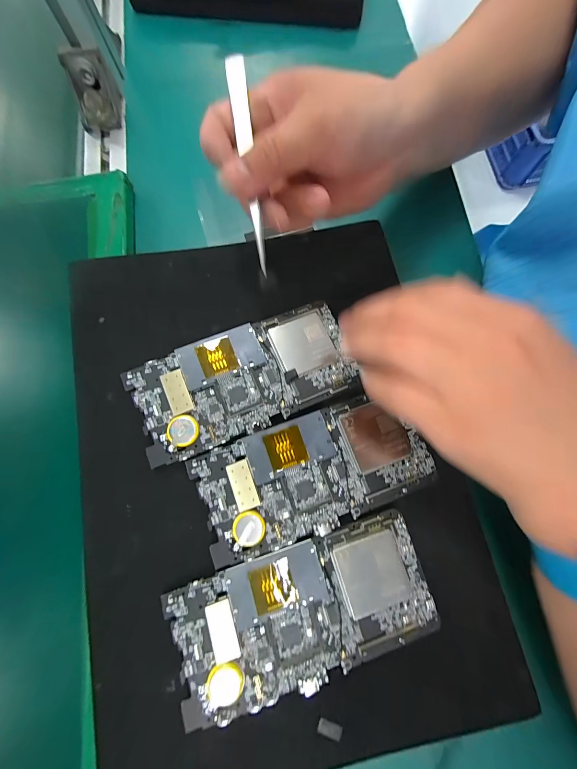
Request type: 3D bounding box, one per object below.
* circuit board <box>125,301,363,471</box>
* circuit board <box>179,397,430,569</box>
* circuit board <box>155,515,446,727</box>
[{"bbox_3d":[-0.029,-0.006,0.208,0.150,0.006,0.070,-23,77,-10],"label":"circuit board"},{"bbox_3d":[0.018,0.056,0.196,0.150,0.006,0.071,-18,78,-2],"label":"circuit board"},{"bbox_3d":[0.011,0.134,0.176,0.151,0.006,0.071,-17,77,-2],"label":"circuit board"}]

